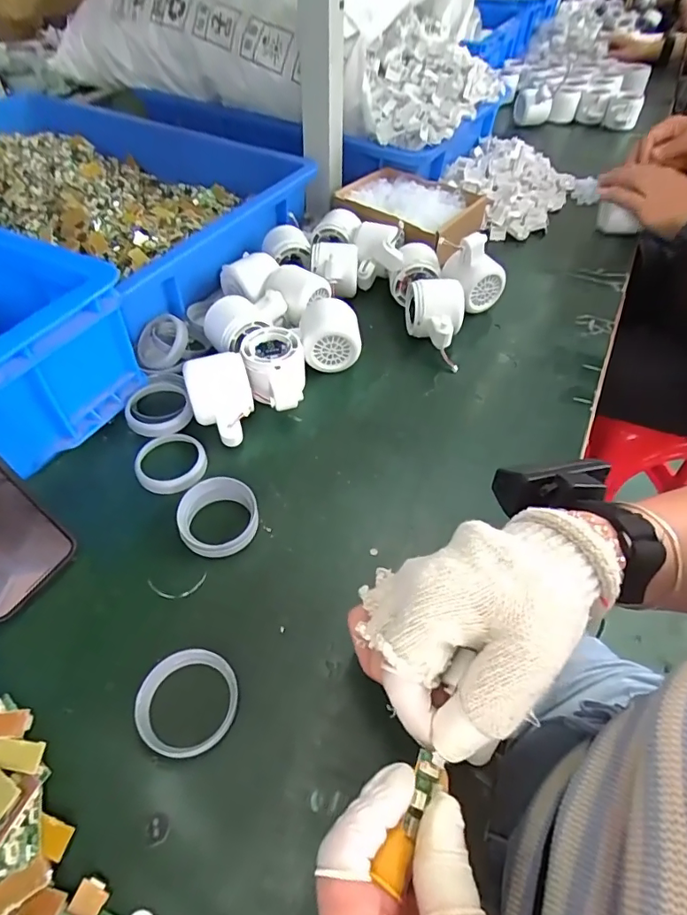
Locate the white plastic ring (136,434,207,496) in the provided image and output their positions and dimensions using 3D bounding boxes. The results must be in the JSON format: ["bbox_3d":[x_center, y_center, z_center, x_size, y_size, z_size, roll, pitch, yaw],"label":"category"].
[{"bbox_3d":[-0.145,0.004,0.417,0.057,0.011,0.055,-1,50,1],"label":"white plastic ring"}]

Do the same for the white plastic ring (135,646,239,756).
[{"bbox_3d":[-0.094,0.148,0.299,0.058,0.011,0.059,-1,50,1],"label":"white plastic ring"}]

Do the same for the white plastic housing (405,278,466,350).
[{"bbox_3d":[0.093,-0.143,0.511,0.058,0.057,0.069,6,50,6],"label":"white plastic housing"}]

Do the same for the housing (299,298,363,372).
[{"bbox_3d":[-0.013,-0.120,0.491,0.056,0.055,0.049,-3,50,-2],"label":"housing"}]

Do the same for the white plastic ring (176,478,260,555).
[{"bbox_3d":[-0.097,0.046,0.380,0.059,0.025,0.055,-15,51,-11],"label":"white plastic ring"}]

